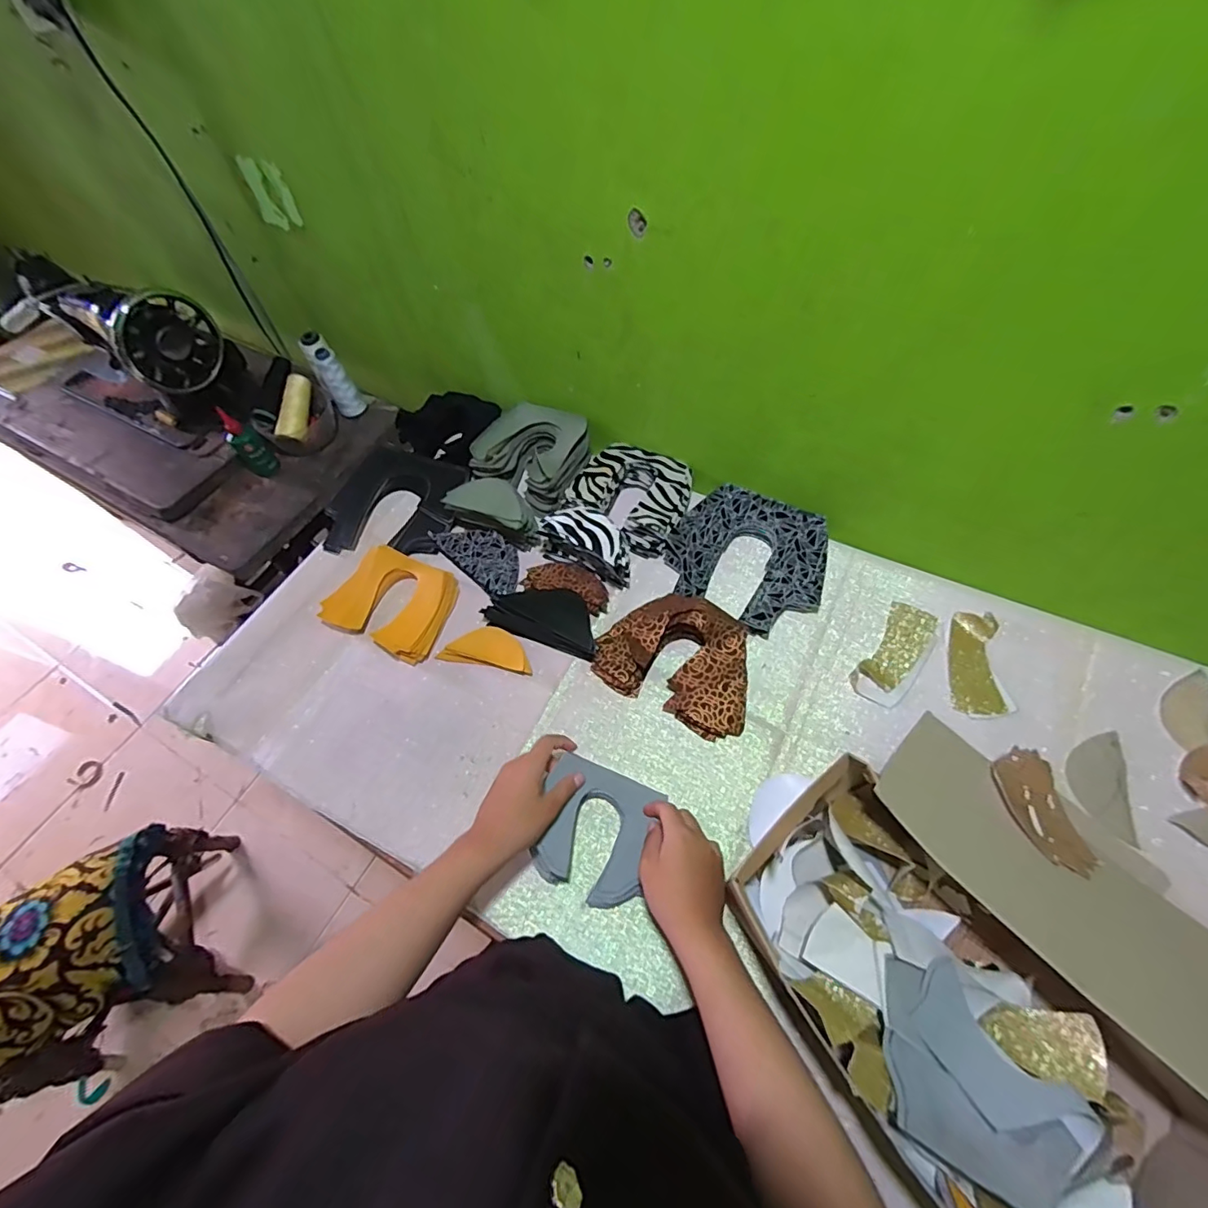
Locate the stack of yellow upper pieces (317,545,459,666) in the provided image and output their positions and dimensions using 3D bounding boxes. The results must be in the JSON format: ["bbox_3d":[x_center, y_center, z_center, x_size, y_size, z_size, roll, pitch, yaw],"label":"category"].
[{"bbox_3d":[-0.276,-0.005,0.694,0.159,0.029,0.125,21,64,15],"label":"stack of yellow upper pieces"}]

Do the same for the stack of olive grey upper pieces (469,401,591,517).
[{"bbox_3d":[-0.102,-0.220,0.784,0.160,0.061,0.140,24,65,17],"label":"stack of olive grey upper pieces"}]

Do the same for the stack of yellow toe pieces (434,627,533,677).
[{"bbox_3d":[-0.143,0.056,0.661,0.116,0.019,0.049,10,62,10],"label":"stack of yellow toe pieces"}]

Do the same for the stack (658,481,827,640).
[{"bbox_3d":[0.185,-0.060,0.685,0.193,0.037,0.181,26,65,18],"label":"stack"}]

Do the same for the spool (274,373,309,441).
[{"bbox_3d":[-0.495,-0.317,0.857,0.036,0.036,0.109,5,83,7],"label":"spool"}]

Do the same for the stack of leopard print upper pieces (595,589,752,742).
[{"bbox_3d":[0.092,0.061,0.623,0.178,0.044,0.136,25,65,17],"label":"stack of leopard print upper pieces"}]

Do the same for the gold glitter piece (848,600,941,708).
[{"bbox_3d":[0.344,0.058,0.620,0.057,0.004,0.138,34,68,21],"label":"gold glitter piece"}]

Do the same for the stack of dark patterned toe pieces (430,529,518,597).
[{"bbox_3d":[-0.164,-0.067,0.720,0.070,0.018,0.147,-42,66,-18],"label":"stack of dark patterned toe pieces"}]

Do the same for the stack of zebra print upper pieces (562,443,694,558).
[{"bbox_3d":[0.043,-0.152,0.743,0.157,0.050,0.136,26,65,18],"label":"stack of zebra print upper pieces"}]

